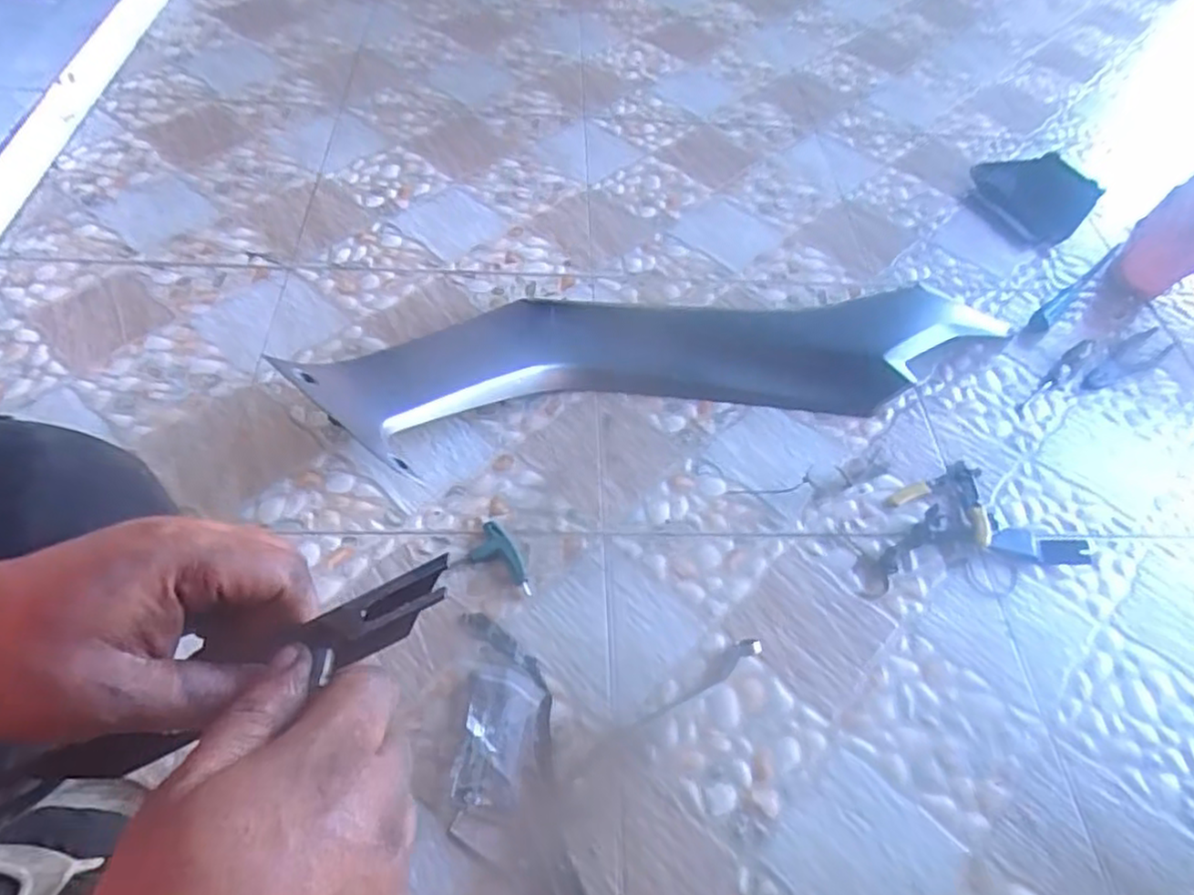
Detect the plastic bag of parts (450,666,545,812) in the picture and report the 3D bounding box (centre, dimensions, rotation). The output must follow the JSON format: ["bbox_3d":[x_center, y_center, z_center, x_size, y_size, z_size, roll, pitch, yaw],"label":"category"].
[{"bbox_3d":[-0.085,0.245,0.603,0.062,0.042,0.108,9,55,2],"label":"plastic bag of parts"}]

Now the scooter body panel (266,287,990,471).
[{"bbox_3d":[0.103,-0.131,0.821,0.792,0.151,0.199,-10,57,-11],"label":"scooter body panel"}]

